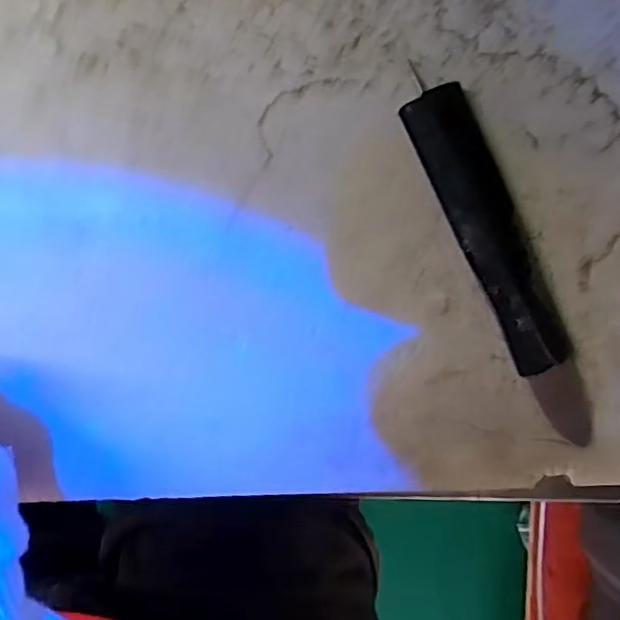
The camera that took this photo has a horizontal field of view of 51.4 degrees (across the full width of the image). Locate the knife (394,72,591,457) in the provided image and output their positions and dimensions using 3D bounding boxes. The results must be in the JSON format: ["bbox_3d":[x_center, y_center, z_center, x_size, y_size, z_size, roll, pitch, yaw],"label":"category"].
[{"bbox_3d":[0.086,-0.018,0.283,0.026,0.016,0.168,-26,93,-3],"label":"knife"}]

